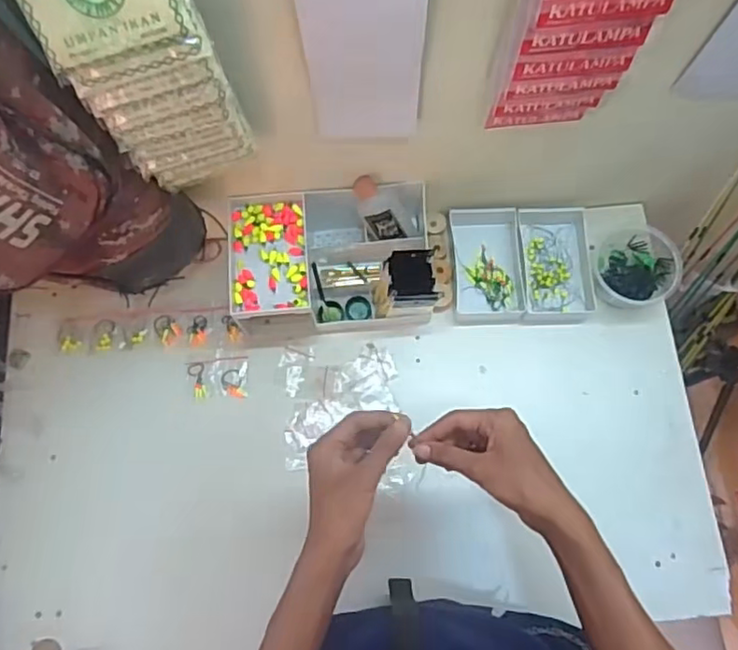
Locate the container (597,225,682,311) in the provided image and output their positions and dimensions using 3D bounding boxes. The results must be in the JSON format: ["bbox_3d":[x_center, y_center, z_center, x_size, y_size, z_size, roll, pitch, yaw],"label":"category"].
[{"bbox_3d":[0.331,-0.078,0.765,0.100,0.056,0.100,0,73,0],"label":"container"}]

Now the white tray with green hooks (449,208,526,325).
[{"bbox_3d":[0.148,-0.079,0.782,0.083,0.029,0.156,-1,73,0],"label":"white tray with green hooks"}]

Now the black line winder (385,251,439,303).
[{"bbox_3d":[0.049,-0.056,0.693,0.055,0.010,0.057,-1,85,-19],"label":"black line winder"}]

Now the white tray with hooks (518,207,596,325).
[{"bbox_3d":[0.234,-0.080,0.782,0.086,0.034,0.153,-1,73,0],"label":"white tray with hooks"}]

